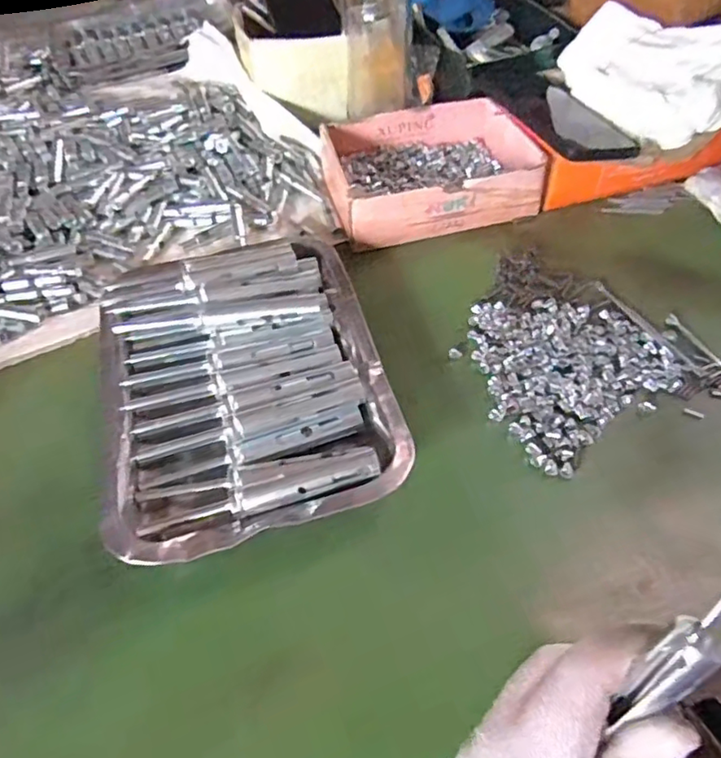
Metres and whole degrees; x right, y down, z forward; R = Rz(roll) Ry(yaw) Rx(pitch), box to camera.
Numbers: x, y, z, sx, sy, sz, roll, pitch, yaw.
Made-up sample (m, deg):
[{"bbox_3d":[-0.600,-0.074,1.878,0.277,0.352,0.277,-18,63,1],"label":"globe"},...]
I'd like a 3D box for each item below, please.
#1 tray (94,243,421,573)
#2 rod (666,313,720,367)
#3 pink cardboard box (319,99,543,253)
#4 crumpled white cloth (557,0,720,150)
[{"bbox_3d":[-0.080,-0.003,0.403,0.179,0.043,0.240,-13,55,-9],"label":"tray"},{"bbox_3d":[0.251,-0.015,0.419,0.008,0.009,0.088,-22,57,-14],"label":"rod"},{"bbox_3d":[0.062,-0.197,0.536,0.171,0.053,0.144,-10,54,-6],"label":"pink cardboard box"},{"bbox_3d":[0.254,-0.272,0.523,0.080,0.081,0.167,-30,57,-20],"label":"crumpled white cloth"}]

